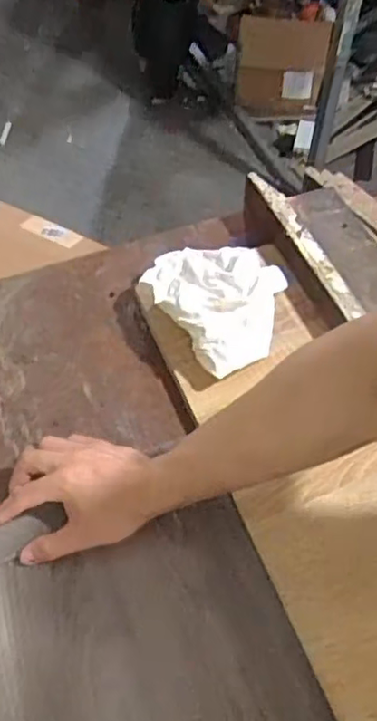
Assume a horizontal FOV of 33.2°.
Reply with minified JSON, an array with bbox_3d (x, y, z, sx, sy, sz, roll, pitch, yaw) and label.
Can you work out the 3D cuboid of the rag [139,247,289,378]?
[{"bbox_3d":[0.040,-0.072,0.701,0.149,0.073,0.171,-31,61,-22],"label":"rag"}]

